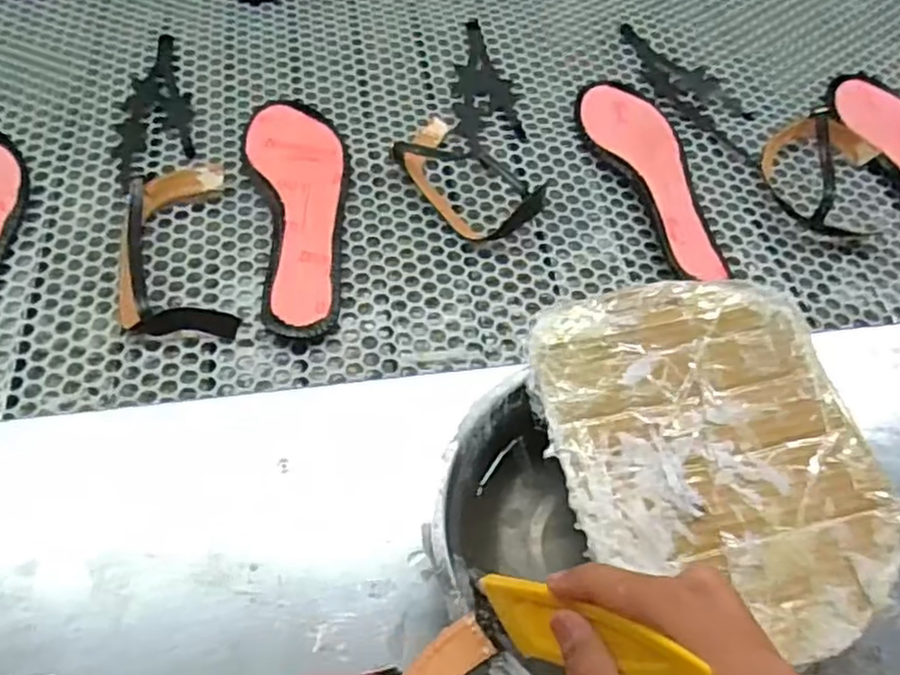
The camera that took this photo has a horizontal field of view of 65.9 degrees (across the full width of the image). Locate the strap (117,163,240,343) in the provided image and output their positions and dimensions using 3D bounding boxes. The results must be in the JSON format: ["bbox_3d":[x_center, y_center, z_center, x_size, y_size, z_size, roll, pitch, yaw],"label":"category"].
[{"bbox_3d":[-0.215,-0.070,0.538,0.083,0.029,0.178,-11,59,-10],"label":"strap"}]

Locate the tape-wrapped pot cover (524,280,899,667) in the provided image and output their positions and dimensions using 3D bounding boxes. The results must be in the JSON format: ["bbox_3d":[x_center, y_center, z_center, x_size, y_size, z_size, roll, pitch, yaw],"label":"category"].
[{"bbox_3d":[0.143,0.059,0.381,0.164,0.012,0.208,-8,58,-8],"label":"tape-wrapped pot cover"}]

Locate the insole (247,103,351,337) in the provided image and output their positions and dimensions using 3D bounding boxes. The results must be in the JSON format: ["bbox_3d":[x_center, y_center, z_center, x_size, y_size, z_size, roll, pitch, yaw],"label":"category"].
[{"bbox_3d":[-0.122,-0.107,0.576,0.079,0.016,0.250,-8,58,-8],"label":"insole"}]

